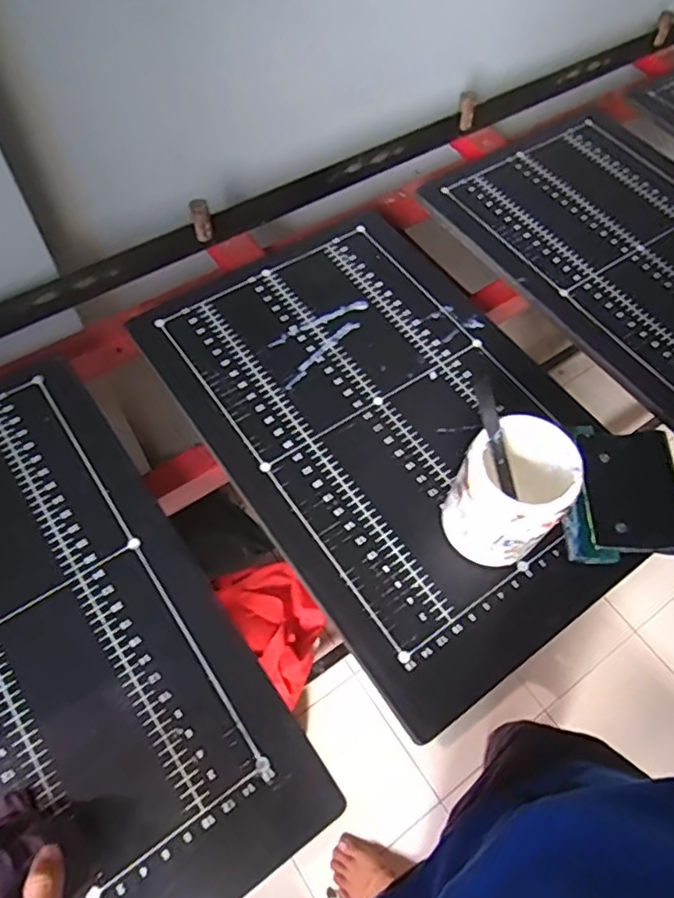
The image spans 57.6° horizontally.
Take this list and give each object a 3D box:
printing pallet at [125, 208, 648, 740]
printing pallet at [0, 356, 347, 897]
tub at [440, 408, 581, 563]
[{"bbox_3d":[0.052,-0.056,0.735,0.392,0.016,0.626,-31,66,-19],"label":"printing pallet"},{"bbox_3d":[-0.335,0.178,0.583,0.393,0.016,0.627,-31,66,-19],"label":"printing pallet"},{"bbox_3d":[0.167,0.047,0.601,0.094,0.142,0.095,1,60,-2],"label":"tub"}]

